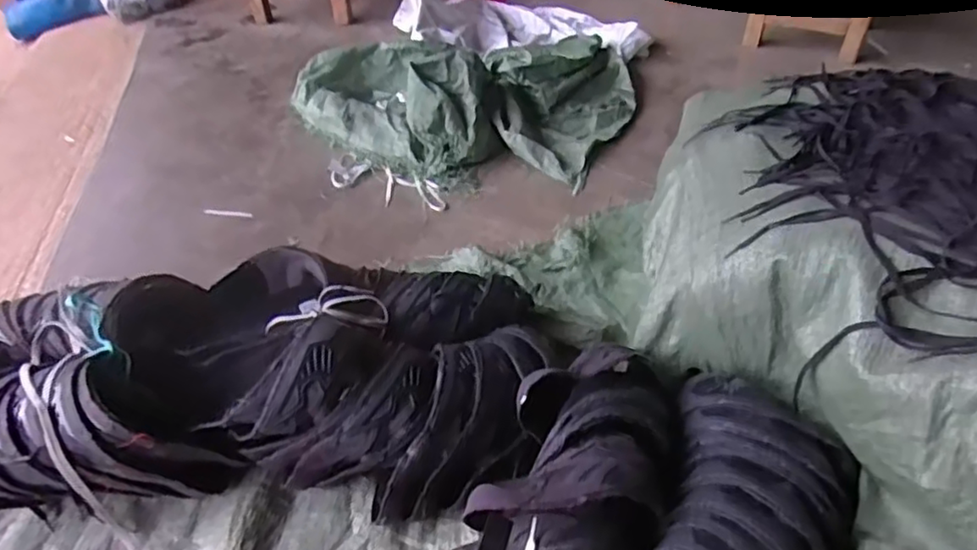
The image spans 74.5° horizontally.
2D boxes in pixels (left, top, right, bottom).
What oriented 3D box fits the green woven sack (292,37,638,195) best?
[{"bbox_3d":[-0.066,-0.462,1.504,0.787,0.175,0.609,3,44,10],"label":"green woven sack"}]

